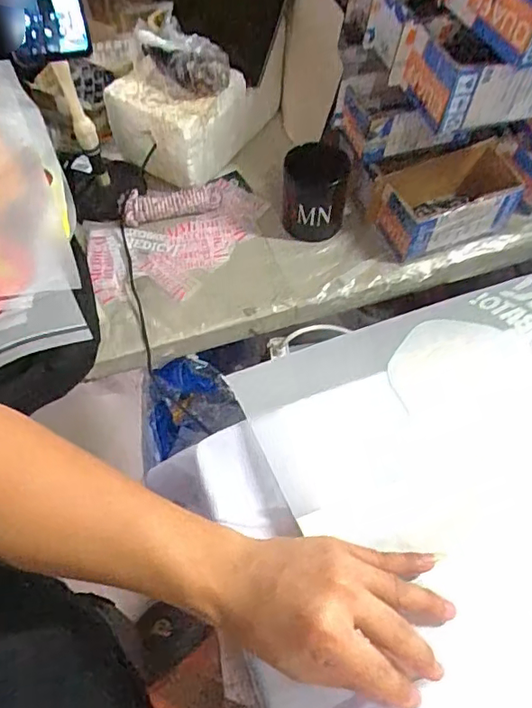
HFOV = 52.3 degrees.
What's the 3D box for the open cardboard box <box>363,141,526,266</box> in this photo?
[{"bbox_3d":[0.231,-0.200,0.692,0.176,0.095,0.102,-20,62,-11],"label":"open cardboard box"}]

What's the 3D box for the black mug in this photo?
[{"bbox_3d":[0.063,-0.214,0.695,0.082,0.091,0.102,3,60,2],"label":"black mug"}]

